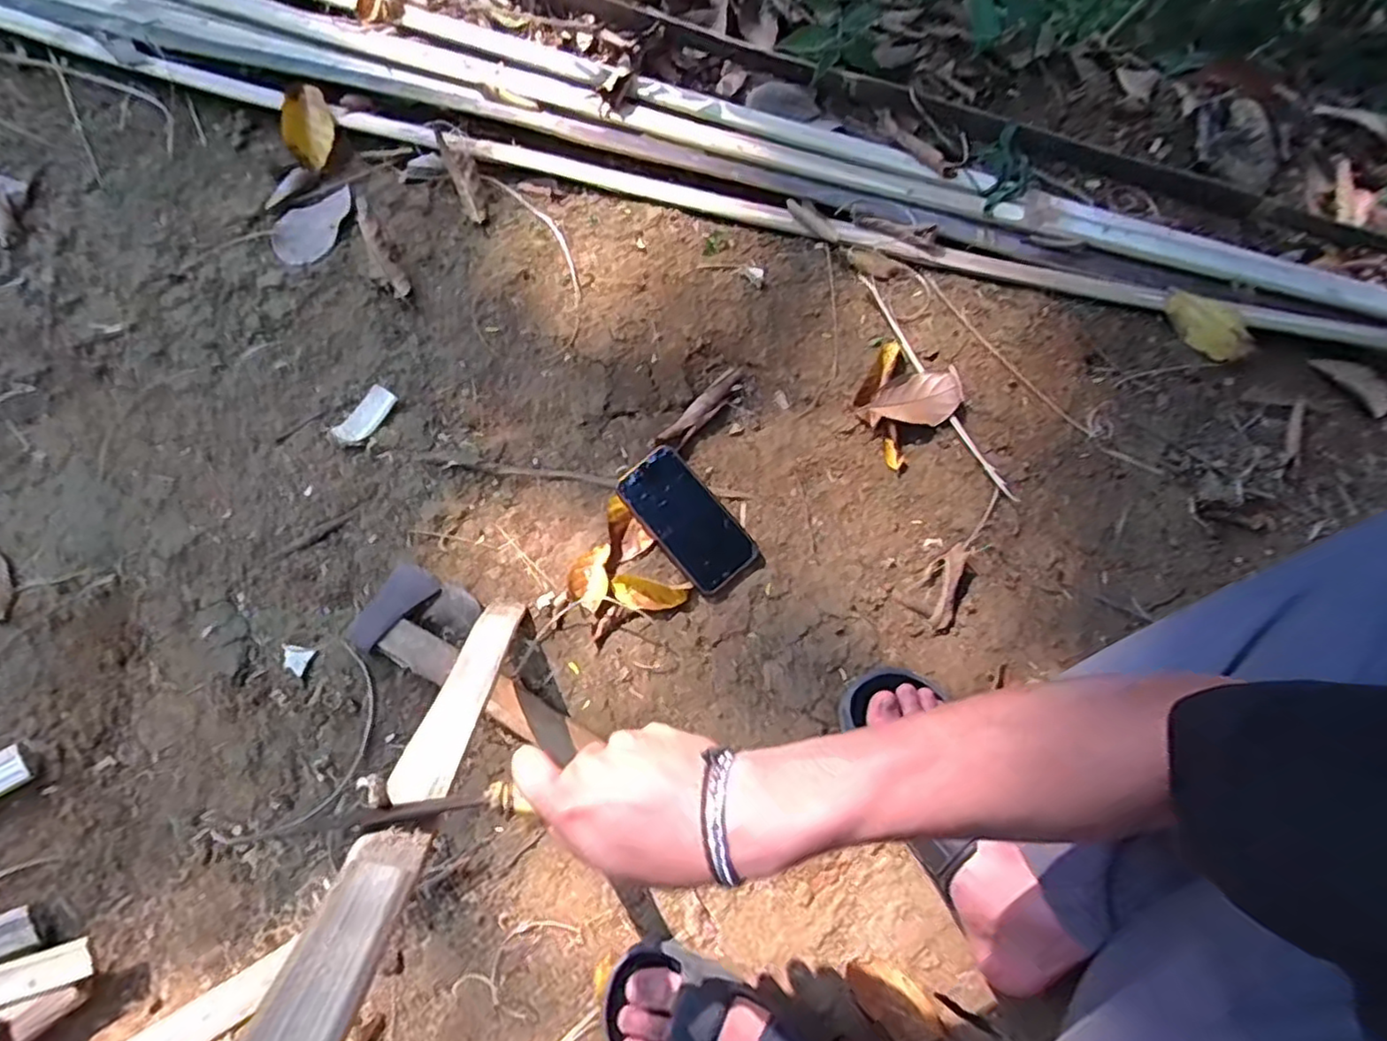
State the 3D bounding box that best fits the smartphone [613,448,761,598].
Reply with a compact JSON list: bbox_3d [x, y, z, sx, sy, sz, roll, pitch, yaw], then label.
[{"bbox_3d":[-0.006,-0.002,0.679,0.071,0.010,0.144,-41,89,-2],"label":"smartphone"}]

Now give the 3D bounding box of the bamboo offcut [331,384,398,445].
[{"bbox_3d":[-0.339,-0.107,0.711,0.034,0.012,0.070,41,77,10],"label":"bamboo offcut"}]

